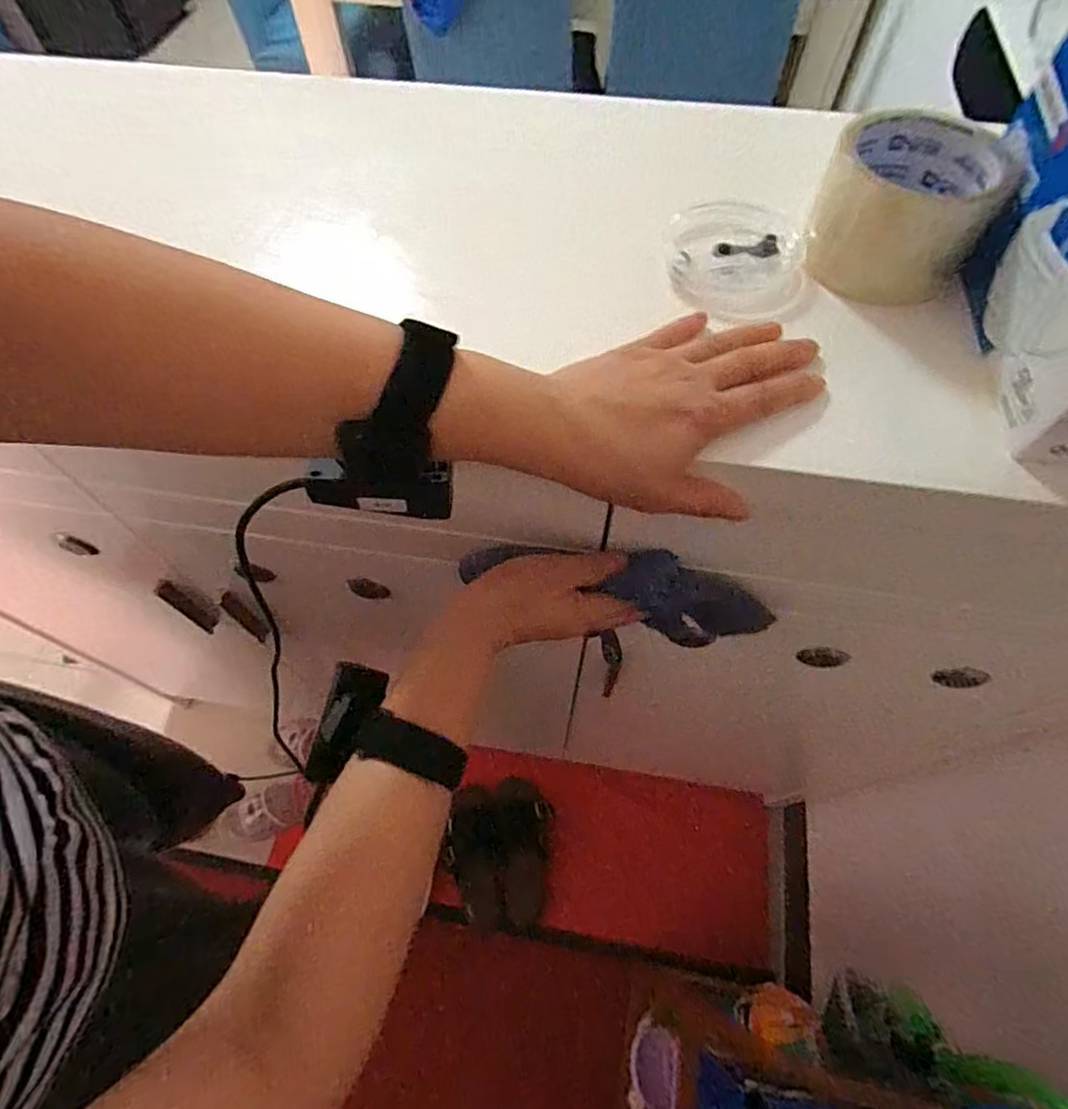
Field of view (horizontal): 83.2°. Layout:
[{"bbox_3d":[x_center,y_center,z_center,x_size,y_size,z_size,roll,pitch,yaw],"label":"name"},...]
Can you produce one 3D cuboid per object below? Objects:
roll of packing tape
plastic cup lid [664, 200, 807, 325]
[{"bbox_3d":[0.208,-0.196,0.340,0.086,0.061,0.083,19,63,11],"label":"roll of packing tape"},{"bbox_3d":[0.118,-0.177,0.356,0.079,0.017,0.091,6,62,4],"label":"plastic cup lid"}]

